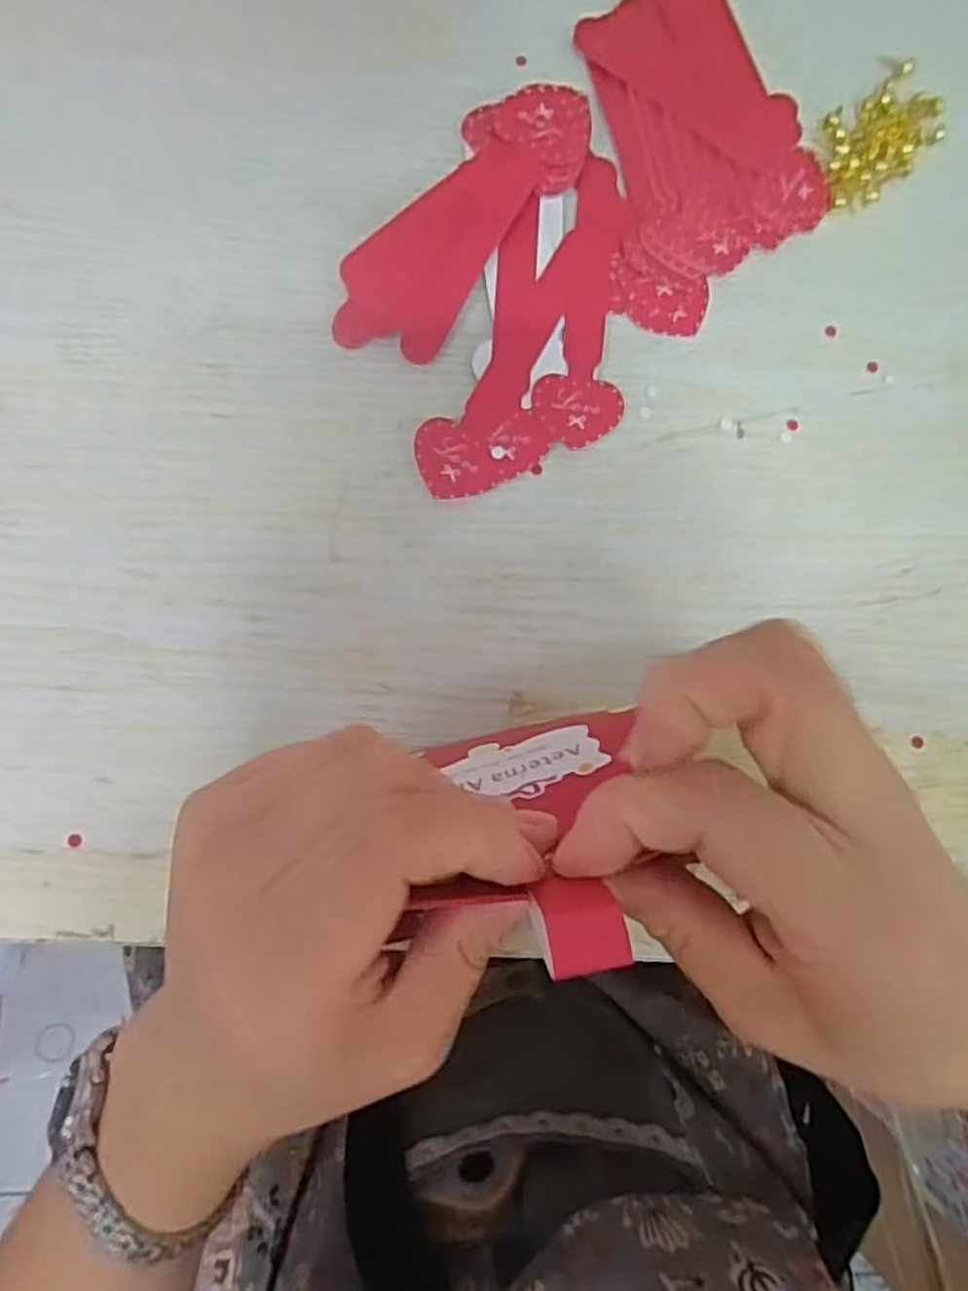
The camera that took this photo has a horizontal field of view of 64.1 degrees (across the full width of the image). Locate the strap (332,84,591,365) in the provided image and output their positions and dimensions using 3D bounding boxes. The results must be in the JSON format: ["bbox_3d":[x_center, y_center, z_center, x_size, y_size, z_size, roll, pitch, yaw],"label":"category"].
[{"bbox_3d":[-0.007,-0.170,0.307,0.046,0.008,0.133,37,82,2],"label":"strap"}]

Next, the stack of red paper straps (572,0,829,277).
[{"bbox_3d":[0.091,-0.218,0.320,0.081,0.004,0.128,-14,84,-5],"label":"stack of red paper straps"}]

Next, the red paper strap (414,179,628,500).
[{"bbox_3d":[0.015,-0.123,0.304,0.032,0.004,0.144,26,82,0],"label":"red paper strap"}]

